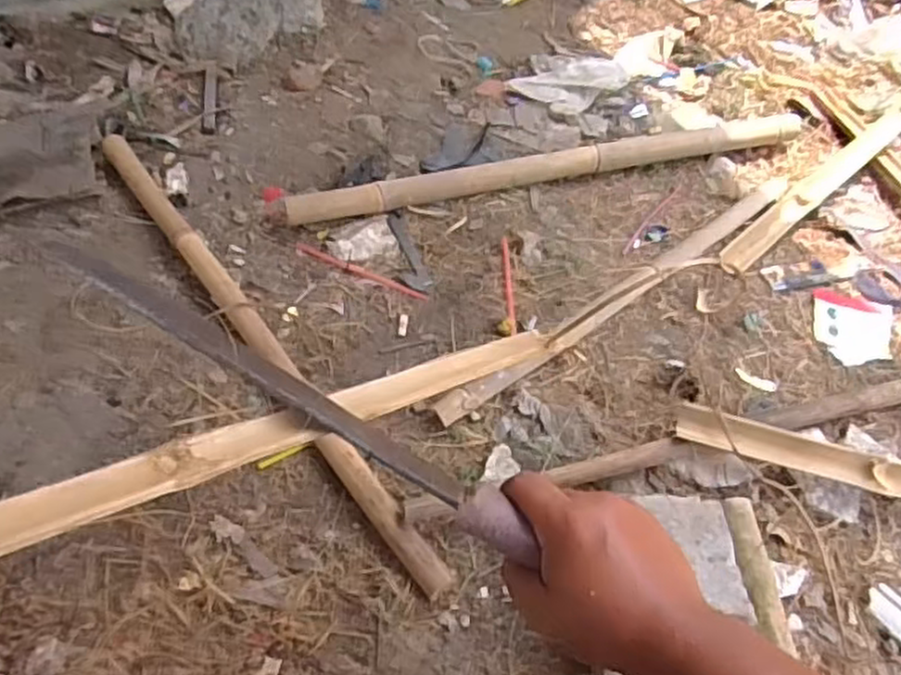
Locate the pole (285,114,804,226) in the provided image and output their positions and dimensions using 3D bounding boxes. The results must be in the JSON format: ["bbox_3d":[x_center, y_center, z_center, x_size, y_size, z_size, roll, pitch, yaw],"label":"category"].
[{"bbox_3d":[0.193,-0.298,1.256,0.978,0.044,0.058,-12,53,-11],"label":"pole"}]

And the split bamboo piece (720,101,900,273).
[{"bbox_3d":[0.752,-0.347,1.334,0.849,0.042,0.067,-35,60,-26],"label":"split bamboo piece"}]

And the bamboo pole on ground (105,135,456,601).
[{"bbox_3d":[-0.292,-0.030,1.018,0.050,0.039,0.940,-30,58,-23],"label":"bamboo pole on ground"}]

